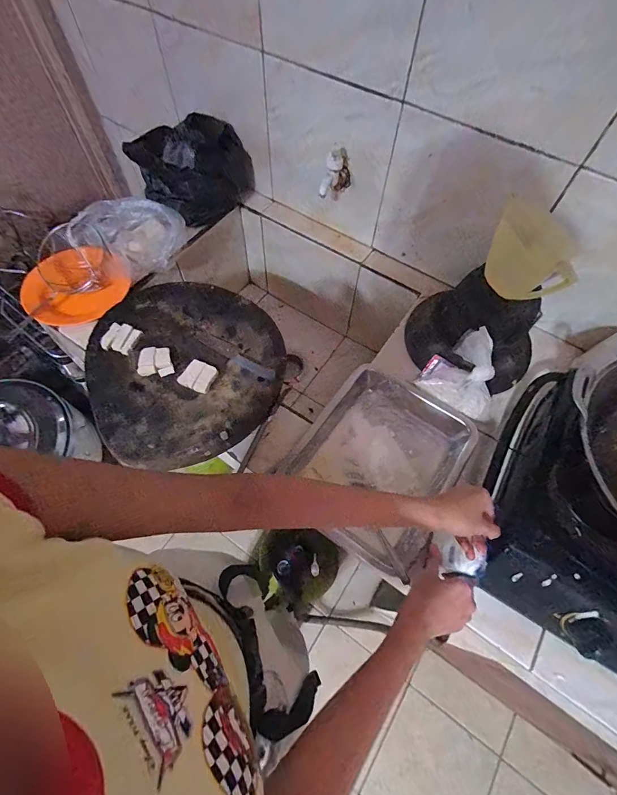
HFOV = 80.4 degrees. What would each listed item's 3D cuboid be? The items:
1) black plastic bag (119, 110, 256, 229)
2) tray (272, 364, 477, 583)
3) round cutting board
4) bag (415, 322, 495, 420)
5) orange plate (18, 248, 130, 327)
[{"bbox_3d":[-0.259,-0.518,0.845,0.241,0.172,0.105,-38,70,-19],"label":"black plastic bag"},{"bbox_3d":[0.120,0.104,0.622,0.248,0.071,0.299,35,67,15],"label":"tray"},{"bbox_3d":[-0.224,-0.069,0.666,0.332,0.037,0.356,1,63,-2],"label":"round cutting board"},{"bbox_3d":[0.267,-0.043,0.612,0.123,0.134,0.067,36,67,15],"label":"bag"},{"bbox_3d":[-0.493,-0.233,0.770,0.172,0.045,0.193,38,78,8],"label":"orange plate"}]

